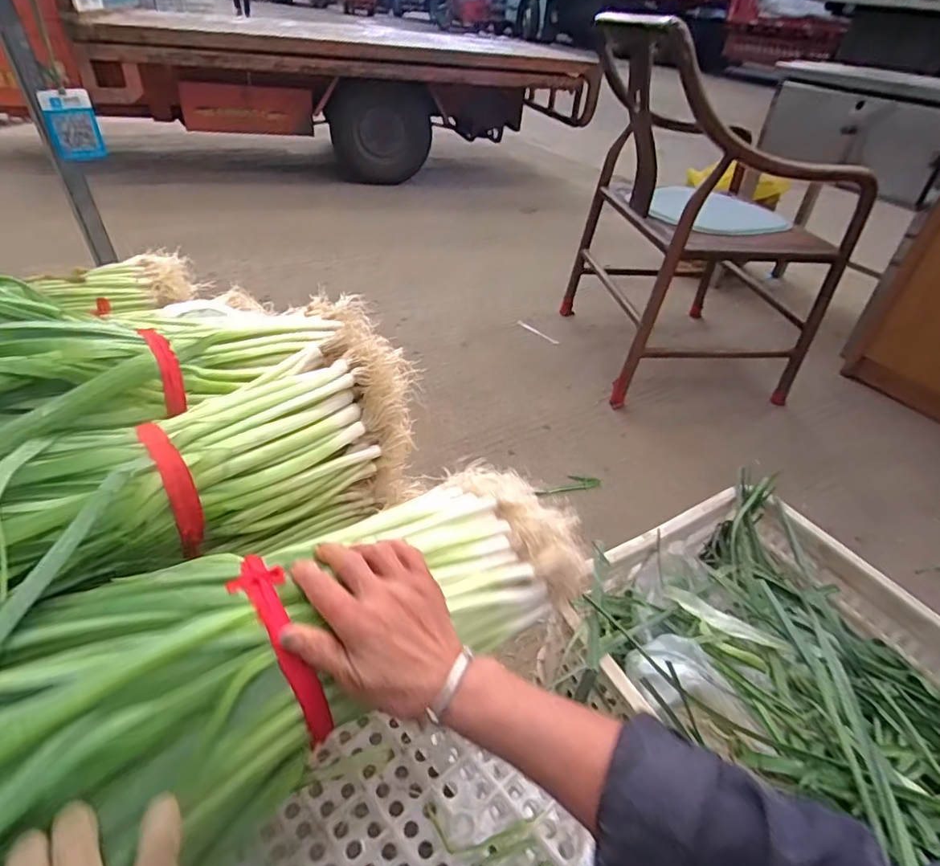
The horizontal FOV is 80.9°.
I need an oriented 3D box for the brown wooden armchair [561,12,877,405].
[{"bbox_3d":[0.677,-0.577,1.562,0.676,0.864,0.832,1,39,-7],"label":"brown wooden armchair"}]

